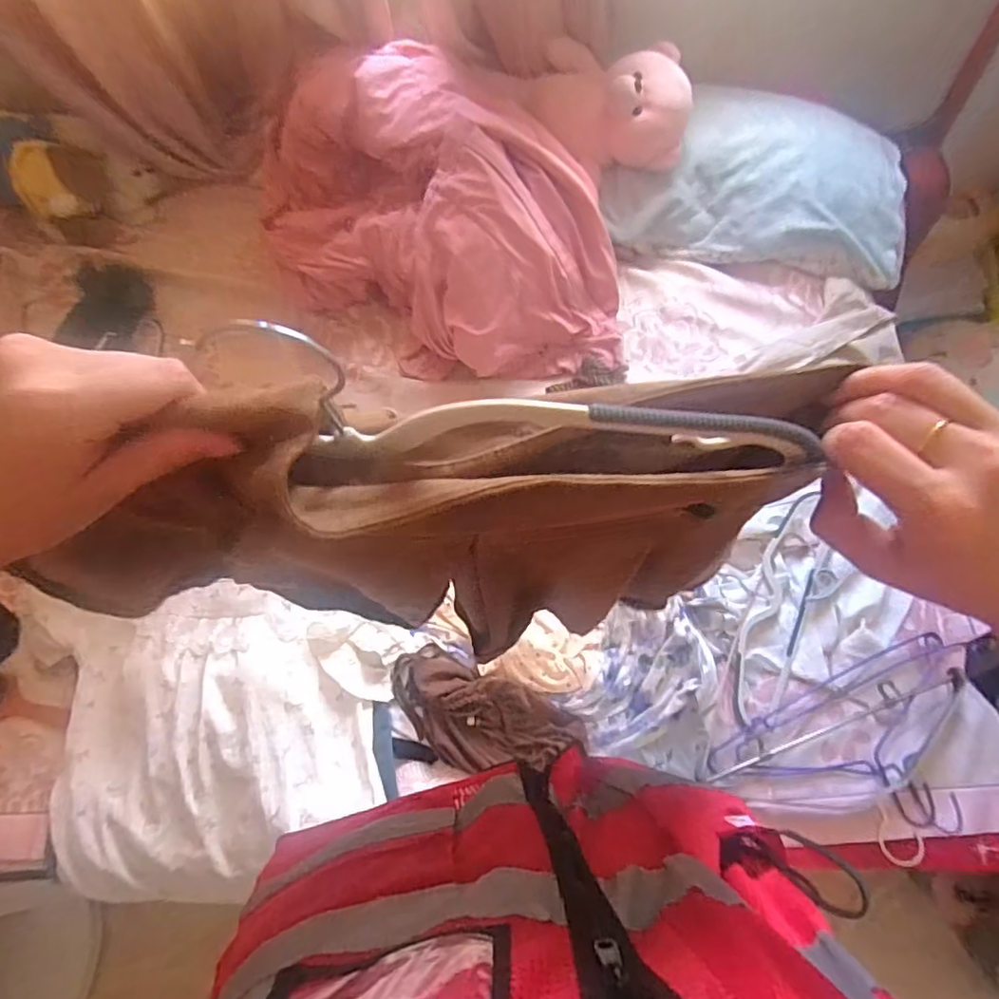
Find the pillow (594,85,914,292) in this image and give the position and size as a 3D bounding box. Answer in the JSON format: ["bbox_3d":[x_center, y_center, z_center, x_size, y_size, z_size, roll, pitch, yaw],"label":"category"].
[{"bbox_3d":[0.512,-0.634,1.207,0.565,0.160,0.338,12,68,7],"label":"pillow"}]

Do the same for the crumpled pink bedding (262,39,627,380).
[{"bbox_3d":[-0.113,-0.507,1.082,0.601,0.315,0.529,-10,67,-3],"label":"crumpled pink bedding"}]

